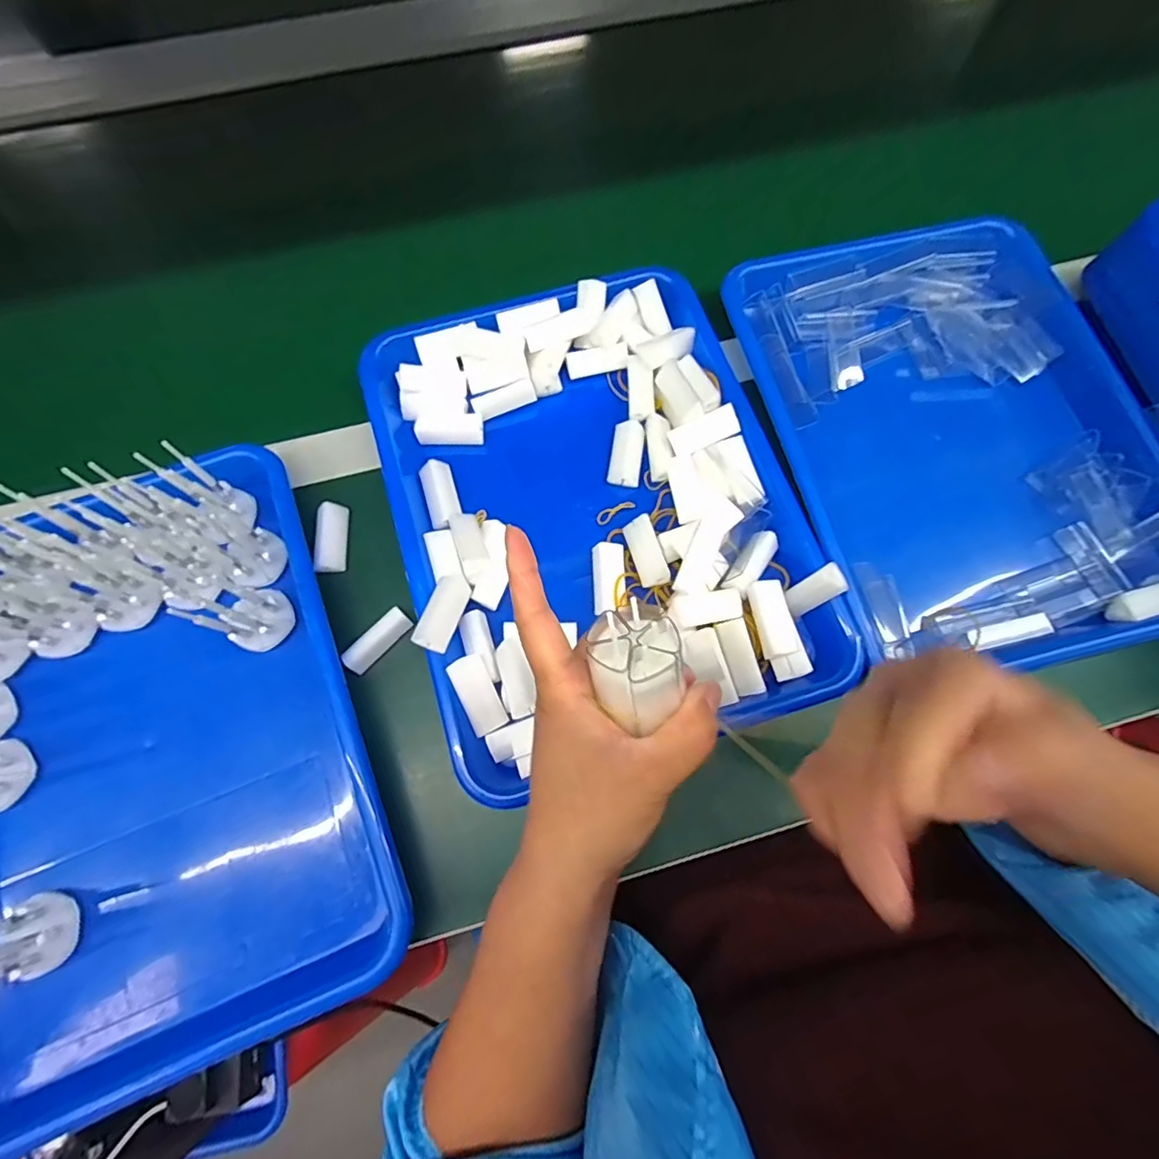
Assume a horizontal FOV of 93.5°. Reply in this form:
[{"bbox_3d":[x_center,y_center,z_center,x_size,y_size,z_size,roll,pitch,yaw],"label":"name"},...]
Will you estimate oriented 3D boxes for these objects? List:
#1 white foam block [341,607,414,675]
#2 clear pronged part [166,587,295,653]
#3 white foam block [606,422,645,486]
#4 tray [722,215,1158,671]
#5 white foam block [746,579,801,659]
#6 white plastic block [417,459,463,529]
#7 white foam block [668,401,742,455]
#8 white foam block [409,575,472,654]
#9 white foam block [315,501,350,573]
[{"bbox_3d":[-0.128,0.038,0.346,0.017,0.010,0.046,36,61,9],"label":"white foam block"},{"bbox_3d":[-0.204,0.019,0.329,0.044,0.030,0.038,29,74,8],"label":"clear pronged part"},{"bbox_3d":[0.033,-0.089,0.386,0.022,0.009,0.048,8,72,2],"label":"white foam block"},{"bbox_3d":[0.262,-0.107,0.392,0.252,0.039,0.329,-10,72,-4],"label":"tray"},{"bbox_3d":[0.119,0.024,0.335,0.020,0.012,0.046,-9,72,-4],"label":"white foam block"},{"bbox_3d":[-0.095,-0.058,0.371,0.022,0.012,0.050,-18,73,-6],"label":"white plastic block"},{"bbox_3d":[0.085,-0.100,0.369,0.046,0.008,0.020,-21,74,11],"label":"white foam block"},{"bbox_3d":[-0.081,0.019,0.327,0.019,0.008,0.050,16,60,4],"label":"white foam block"},{"bbox_3d":[-0.167,-0.028,0.368,0.015,0.016,0.048,-3,72,-2],"label":"white foam block"}]

